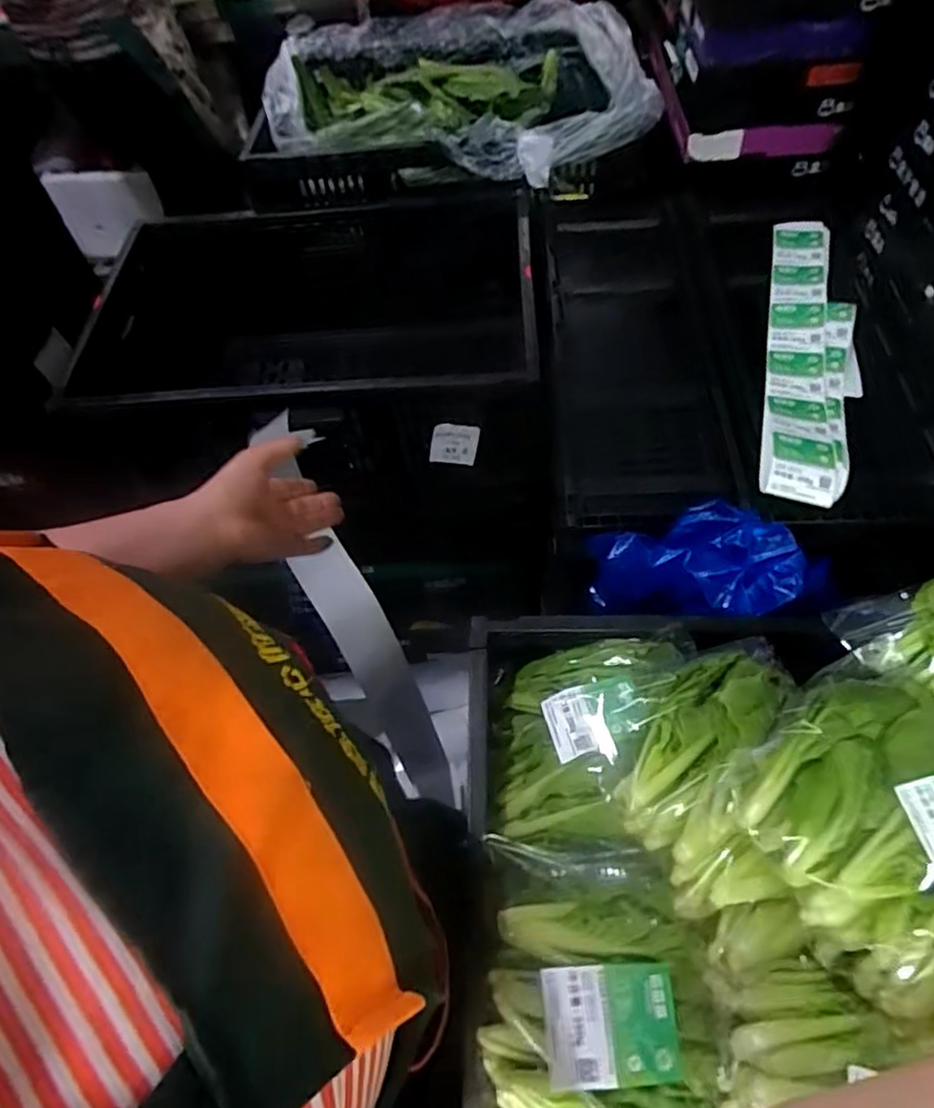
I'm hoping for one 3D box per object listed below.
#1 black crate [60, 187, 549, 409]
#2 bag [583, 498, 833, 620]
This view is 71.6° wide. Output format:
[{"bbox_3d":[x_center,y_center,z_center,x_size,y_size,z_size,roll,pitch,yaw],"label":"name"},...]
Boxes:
[{"bbox_3d":[-0.231,-0.305,0.977,0.640,0.241,0.428,-3,57,3],"label":"black crate"},{"bbox_3d":[0.202,-0.001,0.603,0.206,0.065,0.119,-4,54,30],"label":"bag"}]

